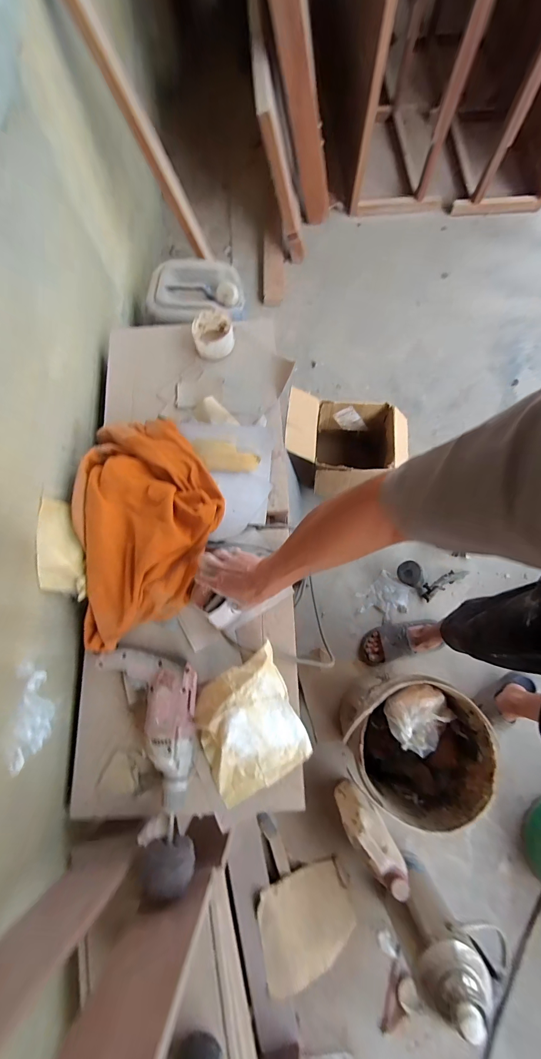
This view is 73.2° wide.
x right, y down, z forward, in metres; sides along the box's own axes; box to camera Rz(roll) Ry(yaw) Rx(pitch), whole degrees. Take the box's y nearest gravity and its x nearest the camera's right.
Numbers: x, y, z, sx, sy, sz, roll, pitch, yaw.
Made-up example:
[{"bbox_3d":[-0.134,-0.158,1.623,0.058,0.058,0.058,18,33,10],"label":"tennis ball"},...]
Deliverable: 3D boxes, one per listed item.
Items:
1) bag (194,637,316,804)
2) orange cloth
[{"bbox_3d":[-0.039,0.352,0.657,0.186,0.065,0.223,-24,75,-5],"label":"bag"},{"bbox_3d":[-0.241,-0.023,0.706,0.286,0.094,0.434,-13,75,-2],"label":"orange cloth"}]

